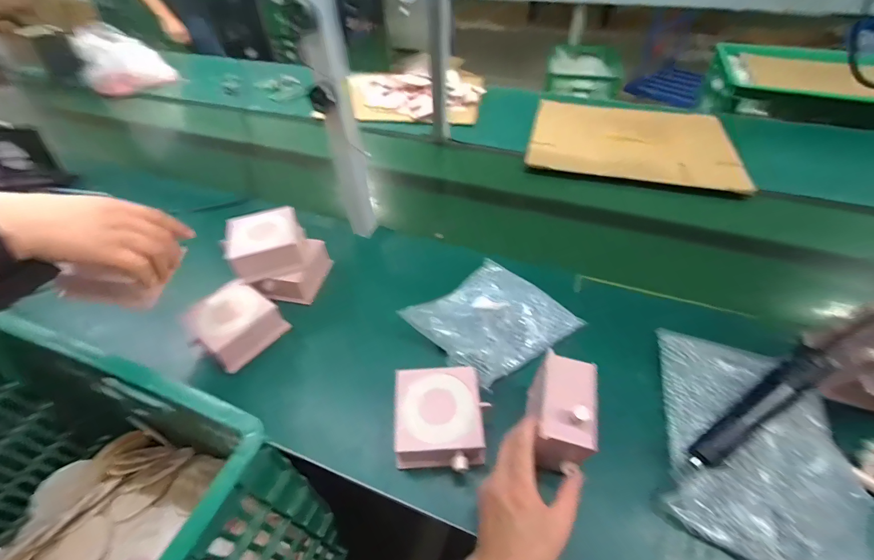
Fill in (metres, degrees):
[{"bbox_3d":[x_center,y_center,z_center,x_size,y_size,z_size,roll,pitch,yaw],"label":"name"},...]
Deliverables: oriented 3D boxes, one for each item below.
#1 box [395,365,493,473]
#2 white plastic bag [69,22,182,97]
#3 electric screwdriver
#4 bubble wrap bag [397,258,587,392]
[{"bbox_3d":[0.004,0.175,0.463,0.112,0.059,0.118,-2,48,0],"label":"box"},{"bbox_3d":[-1.137,-0.802,1.338,0.272,0.203,0.147,-29,54,-23],"label":"white plastic bag"},{"bbox_3d":[0.383,0.152,0.440,0.202,0.035,0.034,-40,55,-1],"label":"electric screwdriver"},{"bbox_3d":[0.085,0.059,0.567,0.210,0.051,0.181,-33,55,-26],"label":"bubble wrap bag"}]

